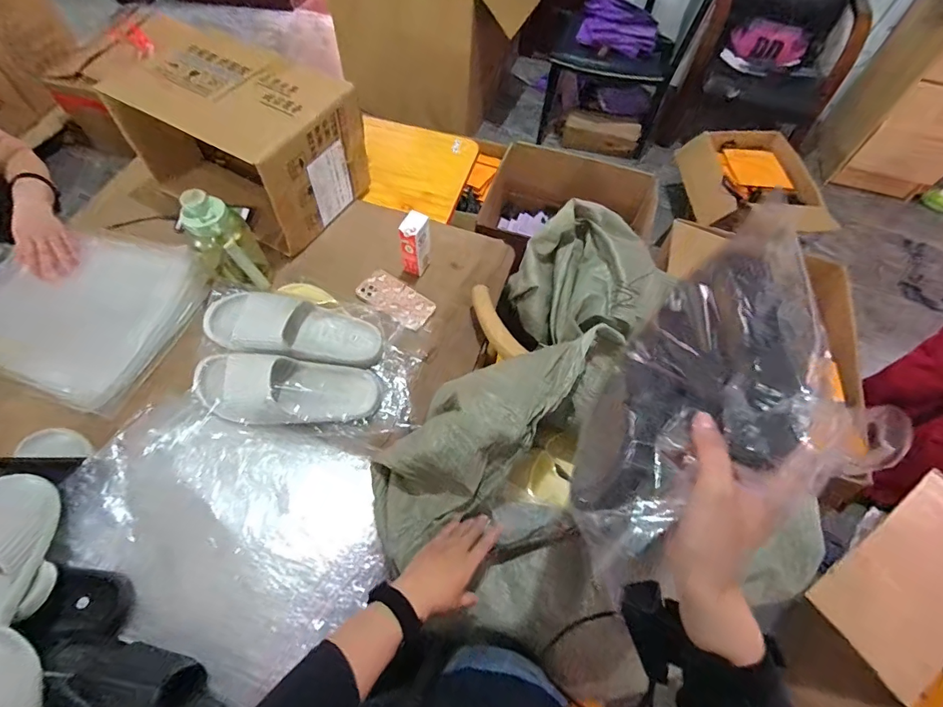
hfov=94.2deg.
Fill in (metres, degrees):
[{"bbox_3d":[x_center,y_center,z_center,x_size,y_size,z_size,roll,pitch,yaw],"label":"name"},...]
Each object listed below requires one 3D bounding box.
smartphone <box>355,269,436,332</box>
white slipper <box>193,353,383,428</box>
[{"bbox_3d":[-0.154,-0.112,0.900,0.166,0.015,0.086,34,64,15],"label":"smartphone"},{"bbox_3d":[-0.298,0.061,0.725,0.287,0.063,0.097,6,59,-16],"label":"white slipper"}]

